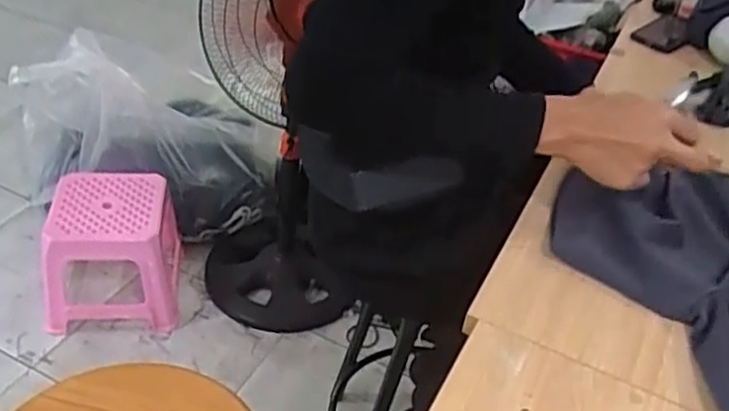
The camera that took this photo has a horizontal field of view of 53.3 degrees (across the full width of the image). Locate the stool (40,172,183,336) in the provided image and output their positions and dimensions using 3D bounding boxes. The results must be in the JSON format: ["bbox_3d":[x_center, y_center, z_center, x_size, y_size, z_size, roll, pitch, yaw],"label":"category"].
[{"bbox_3d":[-0.548,0.097,1.597,0.265,0.249,0.258,2,39,-7],"label":"stool"}]

